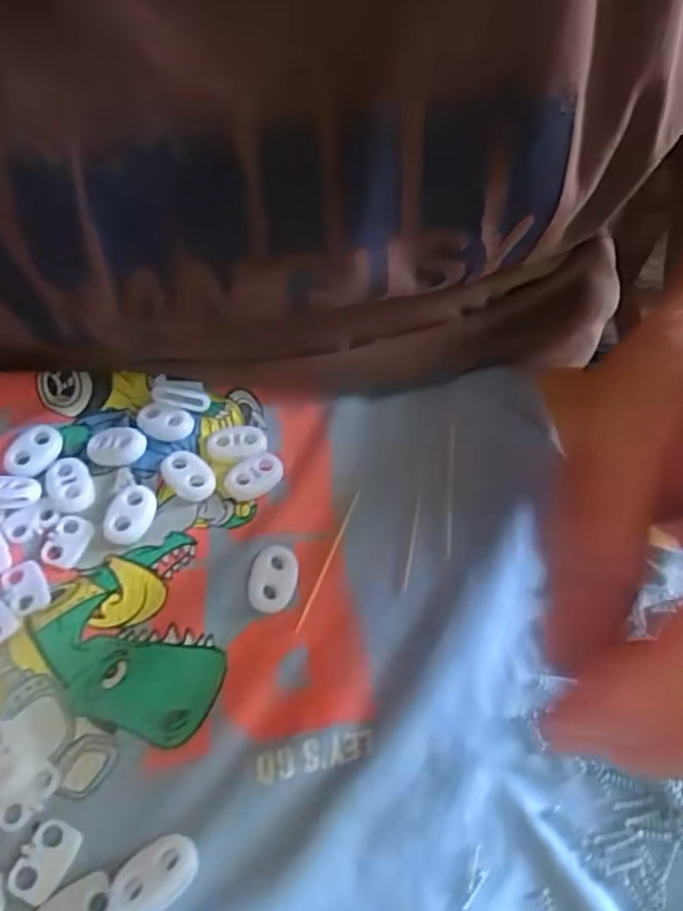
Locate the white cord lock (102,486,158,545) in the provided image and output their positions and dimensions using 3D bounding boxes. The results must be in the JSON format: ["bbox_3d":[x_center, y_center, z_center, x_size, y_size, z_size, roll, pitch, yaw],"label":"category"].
[{"bbox_3d":[-0.073,0.020,0.228,0.014,0.005,0.021,17,55,8],"label":"white cord lock"}]

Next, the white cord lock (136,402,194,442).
[{"bbox_3d":[-0.068,-0.013,0.250,0.022,0.004,0.014,15,54,6],"label":"white cord lock"}]

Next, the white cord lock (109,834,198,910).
[{"bbox_3d":[-0.048,0.108,0.167,0.022,0.007,0.014,-32,62,-24],"label":"white cord lock"}]

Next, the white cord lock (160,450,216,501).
[{"bbox_3d":[-0.056,0.007,0.238,0.021,0.005,0.013,32,58,18],"label":"white cord lock"}]

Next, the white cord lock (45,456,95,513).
[{"bbox_3d":[-0.097,0.010,0.232,0.015,0.004,0.022,-20,58,-17],"label":"white cord lock"}]

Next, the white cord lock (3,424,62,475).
[{"bbox_3d":[-0.112,-0.002,0.239,0.013,0.005,0.023,27,57,15],"label":"white cord lock"}]

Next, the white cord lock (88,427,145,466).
[{"bbox_3d":[-0.083,-0.003,0.241,0.021,0.009,0.013,6,54,0],"label":"white cord lock"}]

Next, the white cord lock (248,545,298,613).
[{"bbox_3d":[-0.023,0.040,0.217,0.015,0.007,0.022,7,54,1],"label":"white cord lock"}]

